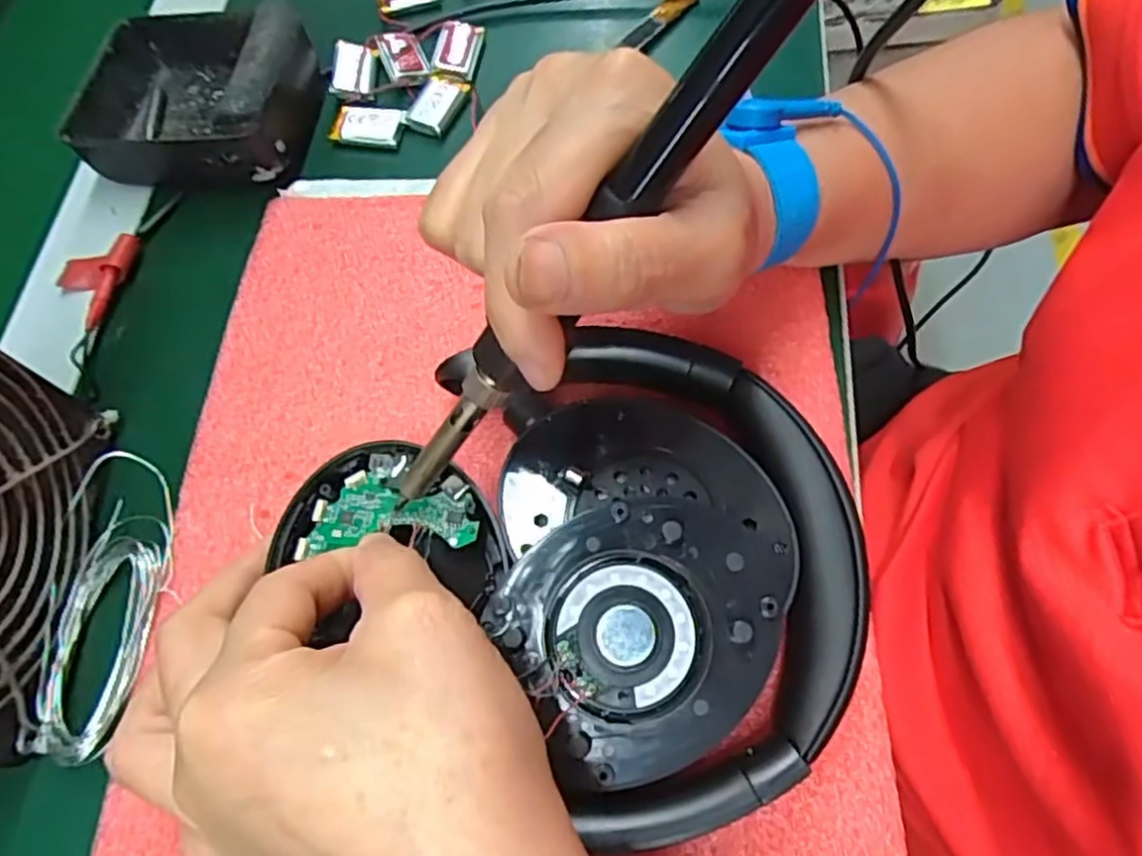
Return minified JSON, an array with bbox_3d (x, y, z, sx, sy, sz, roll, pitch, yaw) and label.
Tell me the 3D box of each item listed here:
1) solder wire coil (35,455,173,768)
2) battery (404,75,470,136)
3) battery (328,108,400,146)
[{"bbox_3d":[-0.153,0.055,0.240,0.034,0.008,0.097,-3,66,1],"label":"solder wire coil"},{"bbox_3d":[-0.061,-0.149,0.333,0.020,0.006,0.032,22,71,14],"label":"battery"},{"bbox_3d":[-0.093,-0.136,0.330,0.032,0.007,0.016,7,68,8],"label":"battery"}]

